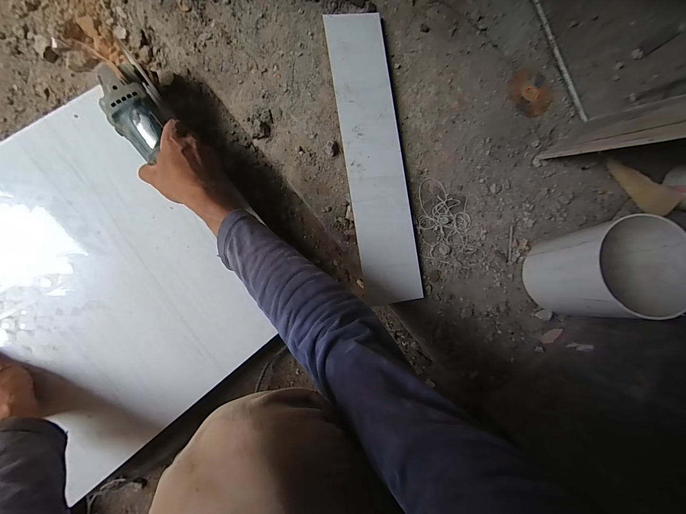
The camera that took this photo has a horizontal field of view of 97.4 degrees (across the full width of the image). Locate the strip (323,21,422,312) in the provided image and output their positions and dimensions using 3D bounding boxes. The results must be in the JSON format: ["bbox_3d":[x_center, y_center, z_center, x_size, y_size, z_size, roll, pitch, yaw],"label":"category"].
[{"bbox_3d":[0.053,-0.169,0.510,0.097,0.009,0.487,-8,88,-9],"label":"strip"}]

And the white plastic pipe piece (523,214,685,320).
[{"bbox_3d":[0.399,0.019,0.469,0.140,0.165,0.134,0,90,-7],"label":"white plastic pipe piece"}]

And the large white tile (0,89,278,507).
[{"bbox_3d":[-0.416,0.061,0.476,0.410,0.009,0.492,-39,94,-10],"label":"large white tile"}]

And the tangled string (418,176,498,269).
[{"bbox_3d":[0.201,-0.058,0.532,0.130,0.012,0.145,-3,90,-7],"label":"tangled string"}]

